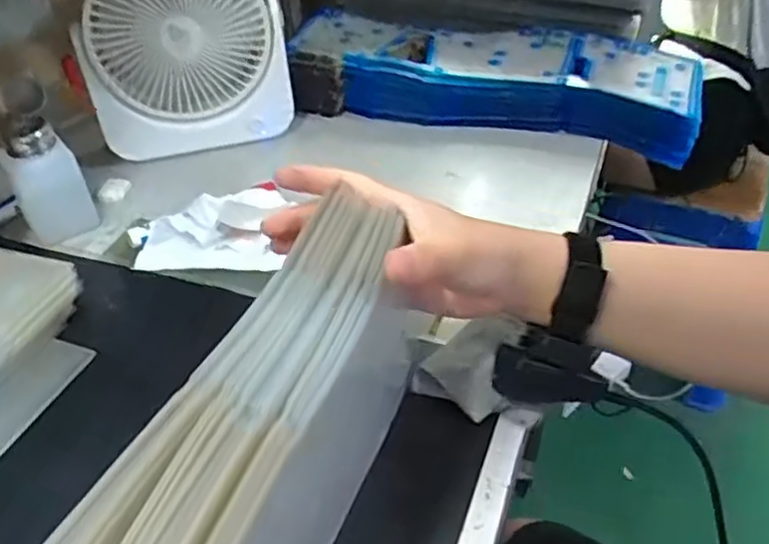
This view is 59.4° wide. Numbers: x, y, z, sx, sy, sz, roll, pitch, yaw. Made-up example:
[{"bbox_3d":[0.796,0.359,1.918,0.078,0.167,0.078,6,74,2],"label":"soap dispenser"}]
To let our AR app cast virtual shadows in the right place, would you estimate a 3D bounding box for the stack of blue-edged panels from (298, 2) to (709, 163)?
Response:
[{"bbox_3d":[0.110,-0.208,0.736,0.437,0.067,0.151,11,42,15],"label":"stack of blue-edged panels"}]

